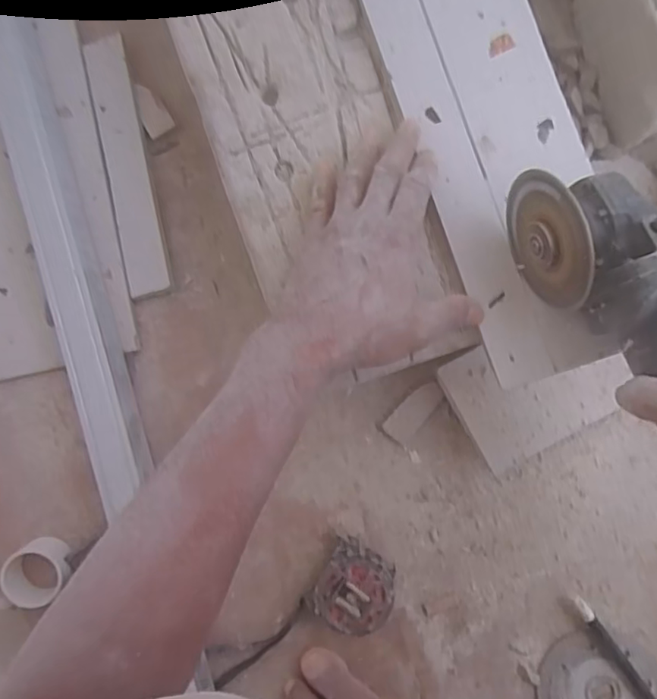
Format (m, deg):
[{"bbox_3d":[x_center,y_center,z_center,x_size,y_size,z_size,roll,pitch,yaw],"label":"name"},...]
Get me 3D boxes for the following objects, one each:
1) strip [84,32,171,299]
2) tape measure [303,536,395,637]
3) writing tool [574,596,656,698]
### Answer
[{"bbox_3d":[-0.176,-0.162,0.515,0.037,0.013,0.228,-12,88,2],"label":"strip"},{"bbox_3d":[0.021,0.193,0.472,0.061,0.038,0.063,28,90,3],"label":"tape measure"},{"bbox_3d":[0.240,0.255,0.471,0.011,0.010,0.125,-35,87,1],"label":"writing tool"}]

